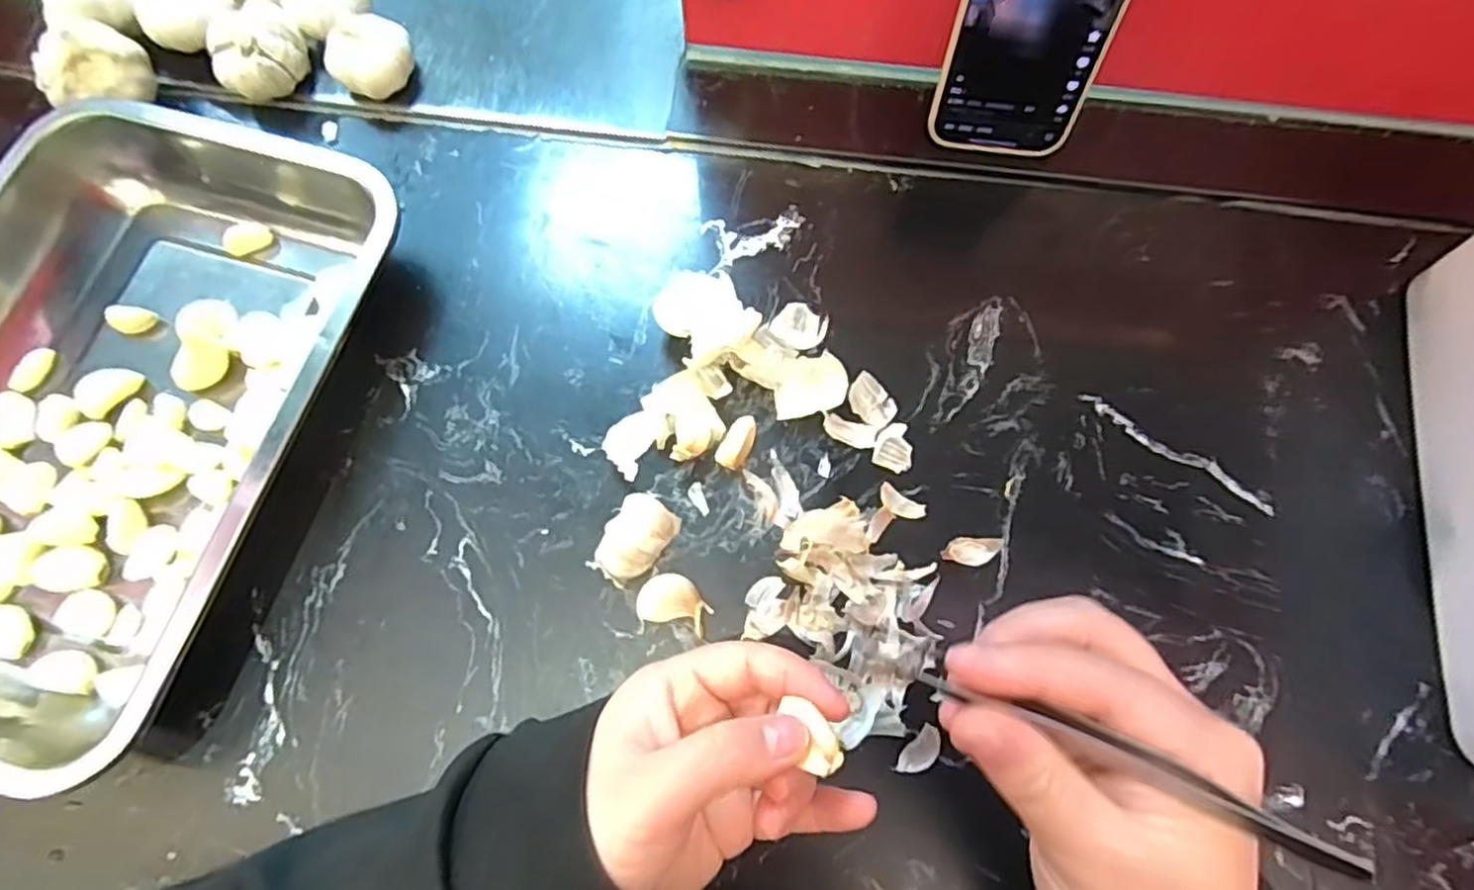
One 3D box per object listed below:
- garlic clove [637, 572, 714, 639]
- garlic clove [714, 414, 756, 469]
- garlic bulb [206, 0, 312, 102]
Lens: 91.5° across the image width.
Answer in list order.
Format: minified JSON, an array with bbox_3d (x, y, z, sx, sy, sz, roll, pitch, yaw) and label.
[{"bbox_3d":[-0.030,0.077,0.345,0.034,0.013,0.027,3,72,0],"label":"garlic clove"},{"bbox_3d":[0.001,-0.001,0.371,0.014,0.011,0.028,27,74,8],"label":"garlic clove"},{"bbox_3d":[-0.292,-0.238,0.445,0.055,0.045,0.047,-29,75,-9],"label":"garlic bulb"}]

